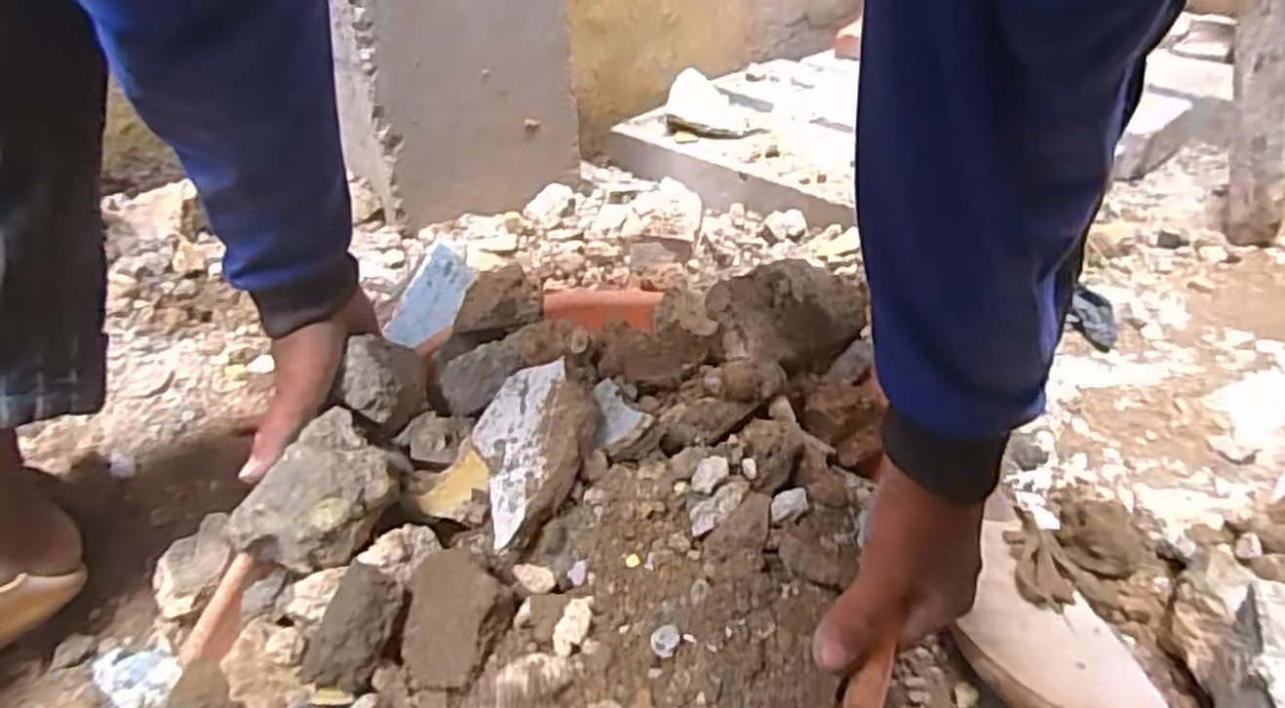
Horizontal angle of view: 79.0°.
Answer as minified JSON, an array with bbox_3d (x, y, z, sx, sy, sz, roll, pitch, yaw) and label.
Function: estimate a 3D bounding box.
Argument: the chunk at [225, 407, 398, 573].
[{"bbox_3d":[-0.191,0.080,0.452,0.091,0.043,0.081,-30,42,-34],"label":"chunk"}]

